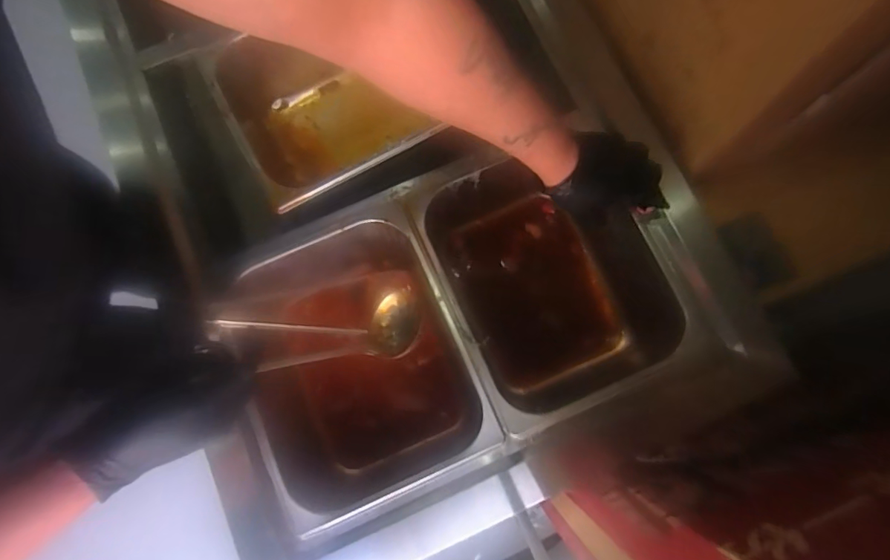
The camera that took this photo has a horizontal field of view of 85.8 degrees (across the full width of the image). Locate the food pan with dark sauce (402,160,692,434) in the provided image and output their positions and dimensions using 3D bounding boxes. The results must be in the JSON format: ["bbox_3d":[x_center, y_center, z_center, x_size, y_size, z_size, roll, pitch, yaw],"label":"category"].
[{"bbox_3d":[0.135,0.002,0.637,0.269,0.155,0.303,-24,80,-3],"label":"food pan with dark sauce"}]

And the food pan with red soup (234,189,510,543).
[{"bbox_3d":[-0.106,0.107,0.631,0.264,0.180,0.333,-21,80,-3],"label":"food pan with red soup"}]

